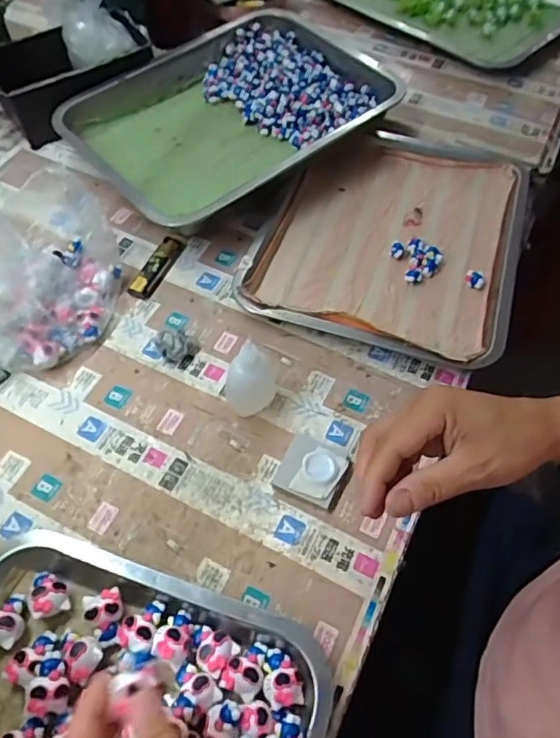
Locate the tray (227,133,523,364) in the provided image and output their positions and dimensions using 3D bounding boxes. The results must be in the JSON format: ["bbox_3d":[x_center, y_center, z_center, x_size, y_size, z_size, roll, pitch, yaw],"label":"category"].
[{"bbox_3d":[0.122,-0.143,0.599,0.266,0.033,0.294,16,59,10],"label":"tray"}]

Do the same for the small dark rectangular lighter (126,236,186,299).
[{"bbox_3d":[-0.128,-0.105,0.576,0.023,0.015,0.079,22,60,13],"label":"small dark rectangular lighter"}]

